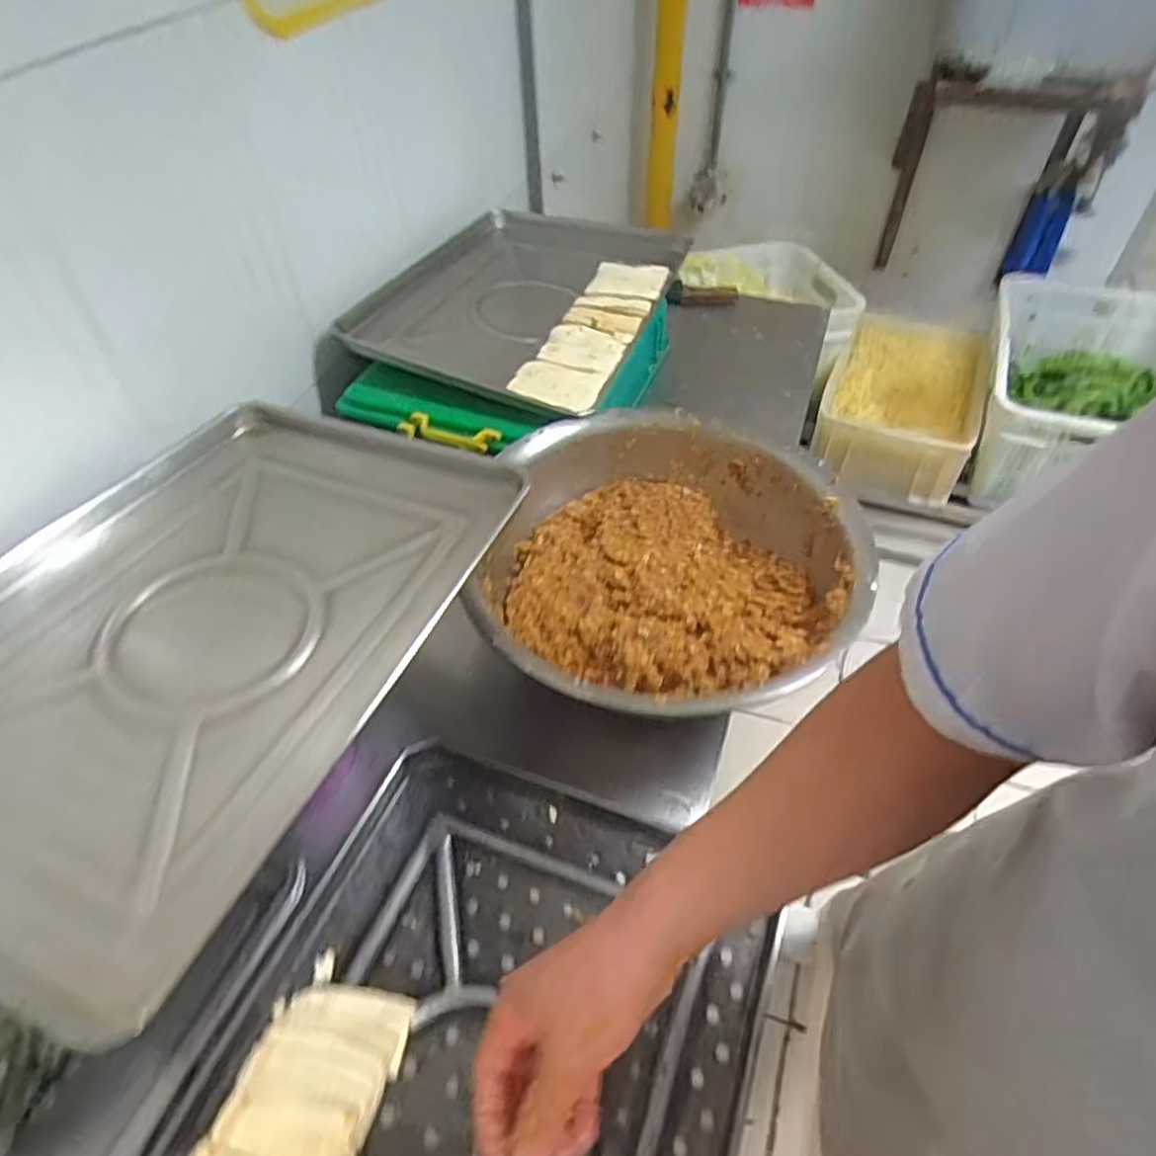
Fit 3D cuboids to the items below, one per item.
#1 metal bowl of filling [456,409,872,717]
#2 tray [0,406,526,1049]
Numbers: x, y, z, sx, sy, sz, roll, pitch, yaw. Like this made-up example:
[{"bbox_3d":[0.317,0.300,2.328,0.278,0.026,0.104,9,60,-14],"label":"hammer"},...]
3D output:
[{"bbox_3d":[0.099,-0.017,0.873,0.412,0.131,0.446,-1,48,1],"label":"metal bowl of filling"},{"bbox_3d":[-0.351,0.046,0.676,0.384,0.070,0.560,18,50,17],"label":"tray"}]

